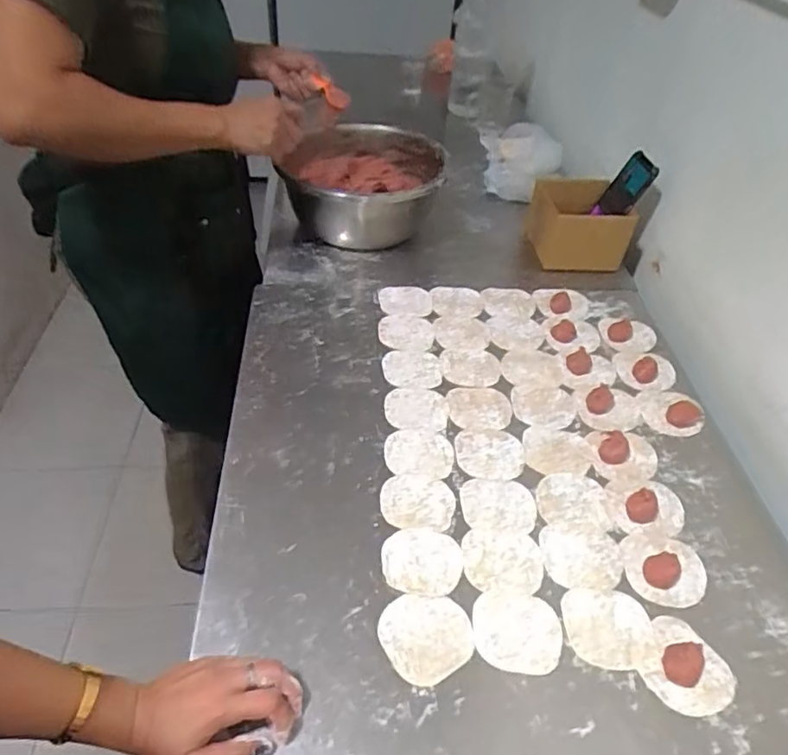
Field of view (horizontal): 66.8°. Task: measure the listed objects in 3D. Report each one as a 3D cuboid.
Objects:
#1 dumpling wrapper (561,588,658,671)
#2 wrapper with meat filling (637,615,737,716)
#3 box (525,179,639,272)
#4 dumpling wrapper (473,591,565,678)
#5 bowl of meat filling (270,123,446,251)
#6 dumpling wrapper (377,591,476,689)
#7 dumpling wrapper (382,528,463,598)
[{"bbox_3d":[0.202,0.233,0.559,0.082,0.004,0.073,4,45,1],"label":"dumpling wrapper"},{"bbox_3d":[0.259,0.256,0.532,0.076,0.020,0.081,2,45,-2],"label":"wrapper with meat filling"},{"bbox_3d":[0.303,-0.255,1.005,0.144,0.108,0.127,3,45,0],"label":"box"},{"bbox_3d":[0.114,0.235,0.552,0.079,0.004,0.072,4,45,0],"label":"dumpling wrapper"},{"bbox_3d":[-0.056,-0.320,1.019,0.262,0.142,0.239,2,45,-2],"label":"bowl of meat filling"},{"bbox_3d":[0.030,0.234,0.546,0.080,0.004,0.077,-24,51,-24],"label":"dumpling wrapper"},{"bbox_3d":[0.029,0.183,0.599,0.078,0.004,0.072,8,45,5],"label":"dumpling wrapper"}]

